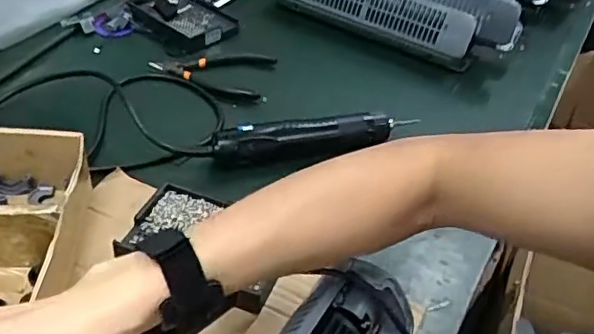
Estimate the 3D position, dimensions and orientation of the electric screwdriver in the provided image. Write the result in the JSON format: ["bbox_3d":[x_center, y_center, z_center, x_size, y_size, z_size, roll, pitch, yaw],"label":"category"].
[{"bbox_3d":[0.025,-0.035,0.651,0.232,0.034,0.033,-9,43,-17],"label":"electric screwdriver"}]

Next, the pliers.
[{"bbox_3d":[-0.111,-0.128,0.772,0.151,0.012,0.112,11,41,6],"label":"pliers"}]

